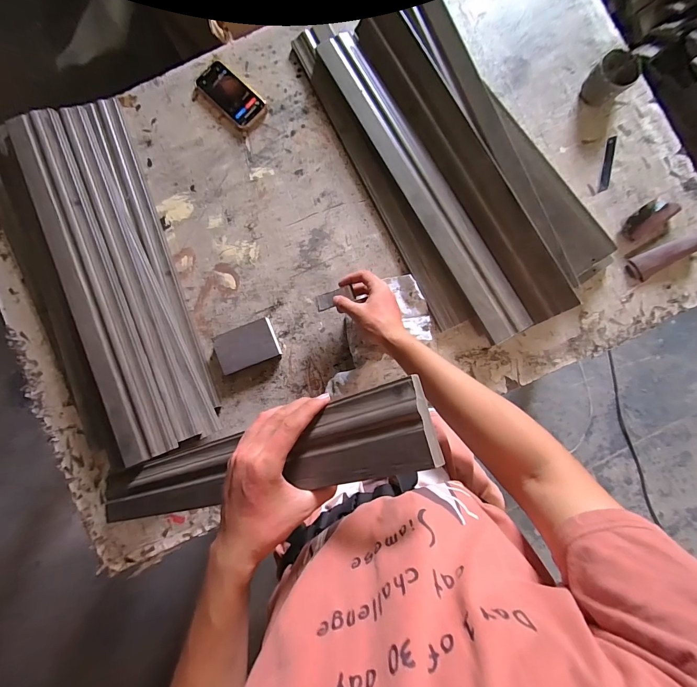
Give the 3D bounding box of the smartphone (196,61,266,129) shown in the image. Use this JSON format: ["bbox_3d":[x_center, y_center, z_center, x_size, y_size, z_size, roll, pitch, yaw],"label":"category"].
[{"bbox_3d":[-0.217,-0.456,0.636,0.131,0.012,0.066,42,89,4],"label":"smartphone"}]

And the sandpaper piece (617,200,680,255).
[{"bbox_3d":[0.498,-0.199,0.581,0.102,0.024,0.056,-30,85,0],"label":"sandpaper piece"}]

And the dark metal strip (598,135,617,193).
[{"bbox_3d":[0.451,-0.313,0.606,0.019,0.008,0.096,10,87,3],"label":"dark metal strip"}]

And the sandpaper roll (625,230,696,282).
[{"bbox_3d":[0.547,-0.152,0.592,0.135,0.028,0.042,-25,85,0],"label":"sandpaper roll"}]

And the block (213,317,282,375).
[{"bbox_3d":[-0.172,0.006,0.595,0.097,0.033,0.064,-23,85,1],"label":"block"}]

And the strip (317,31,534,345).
[{"bbox_3d":[0.126,-0.276,0.589,0.079,0.019,0.591,-30,85,0],"label":"strip"}]

